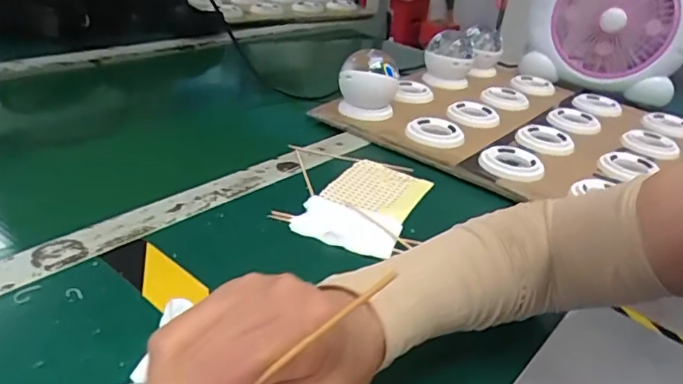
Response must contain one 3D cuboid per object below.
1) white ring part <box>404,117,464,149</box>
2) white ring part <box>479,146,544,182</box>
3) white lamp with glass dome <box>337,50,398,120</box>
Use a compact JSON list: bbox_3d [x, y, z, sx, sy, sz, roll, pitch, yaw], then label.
[{"bbox_3d":[0.116,-0.077,0.703,0.068,0.022,0.068,6,30,-3],"label":"white ring part"},{"bbox_3d":[0.194,-0.033,0.642,0.073,0.017,0.073,6,30,-3],"label":"white ring part"},{"bbox_3d":[0.038,-0.146,0.742,0.075,0.085,0.091,11,30,5],"label":"white lamp with glass dome"}]

